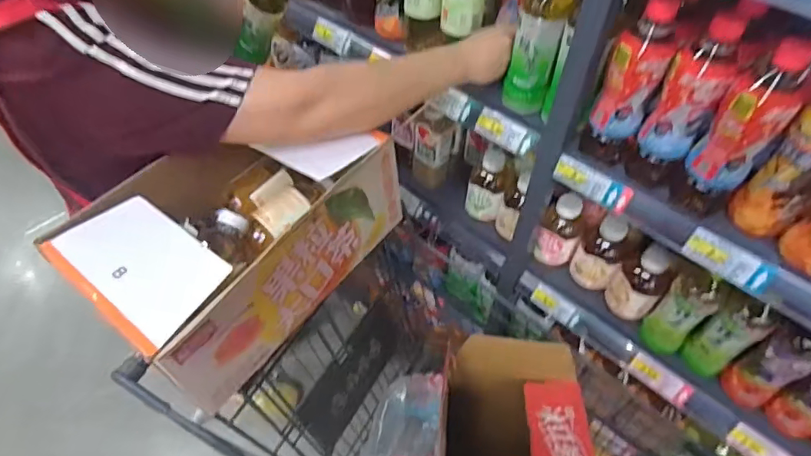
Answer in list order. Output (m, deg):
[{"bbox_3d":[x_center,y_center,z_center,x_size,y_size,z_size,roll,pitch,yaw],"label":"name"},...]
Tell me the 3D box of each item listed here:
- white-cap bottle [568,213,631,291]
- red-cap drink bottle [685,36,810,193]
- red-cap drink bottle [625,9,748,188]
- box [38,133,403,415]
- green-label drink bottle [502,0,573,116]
[{"bbox_3d":[0.326,0.043,0.838,0.073,0.131,0.053,29,56,20],"label":"white-cap bottle"},{"bbox_3d":[0.364,-0.109,0.531,0.065,0.181,0.052,38,60,25],"label":"red-cap drink bottle"},{"bbox_3d":[0.324,-0.142,0.580,0.066,0.204,0.067,29,56,20],"label":"red-cap drink bottle"},{"bbox_3d":[-0.218,-0.004,0.662,0.262,0.163,0.373,32,58,22],"label":"box"},{"bbox_3d":[0.180,-0.256,0.672,0.060,0.207,0.068,16,53,11],"label":"green-label drink bottle"}]

